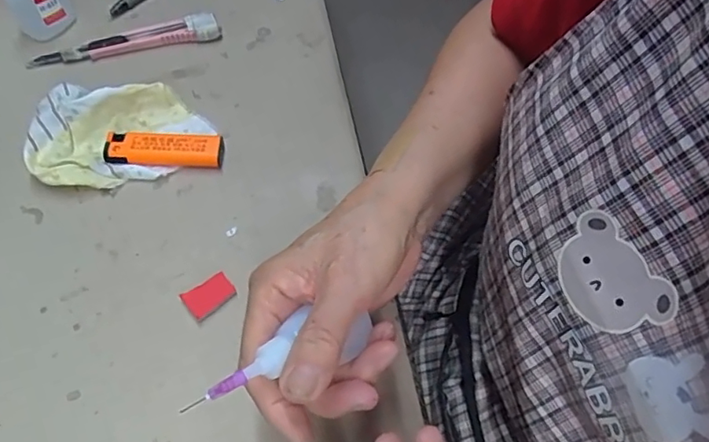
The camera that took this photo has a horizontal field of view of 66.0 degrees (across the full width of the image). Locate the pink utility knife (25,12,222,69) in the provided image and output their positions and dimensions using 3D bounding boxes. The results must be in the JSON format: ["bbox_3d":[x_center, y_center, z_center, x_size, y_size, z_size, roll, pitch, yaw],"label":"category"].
[{"bbox_3d":[-0.188,-0.148,0.447,0.150,0.020,0.017,-13,60,-12],"label":"pink utility knife"}]

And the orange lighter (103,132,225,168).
[{"bbox_3d":[-0.136,-0.050,0.391,0.082,0.014,0.023,0,58,-5],"label":"orange lighter"}]

